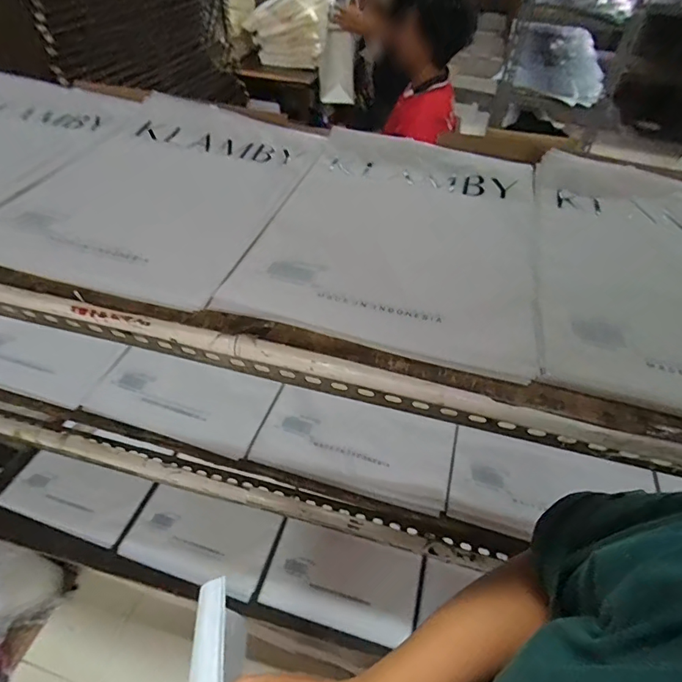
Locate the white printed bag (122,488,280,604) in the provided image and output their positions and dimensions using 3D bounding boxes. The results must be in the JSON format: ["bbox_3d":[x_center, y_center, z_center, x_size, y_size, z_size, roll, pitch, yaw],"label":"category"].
[{"bbox_3d":[-0.300,0.421,0.973,0.308,0.031,0.166,13,47,9],"label":"white printed bag"}]

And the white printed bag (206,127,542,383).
[{"bbox_3d":[0.075,-0.139,0.534,0.305,0.029,0.403,14,47,10],"label":"white printed bag"}]

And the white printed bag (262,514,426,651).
[{"bbox_3d":[0.005,0.491,0.931,0.302,0.036,0.172,14,47,10],"label":"white printed bag"}]

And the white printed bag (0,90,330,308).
[{"bbox_3d":[-0.216,-0.211,0.582,0.296,0.033,0.415,14,47,10],"label":"white printed bag"}]

